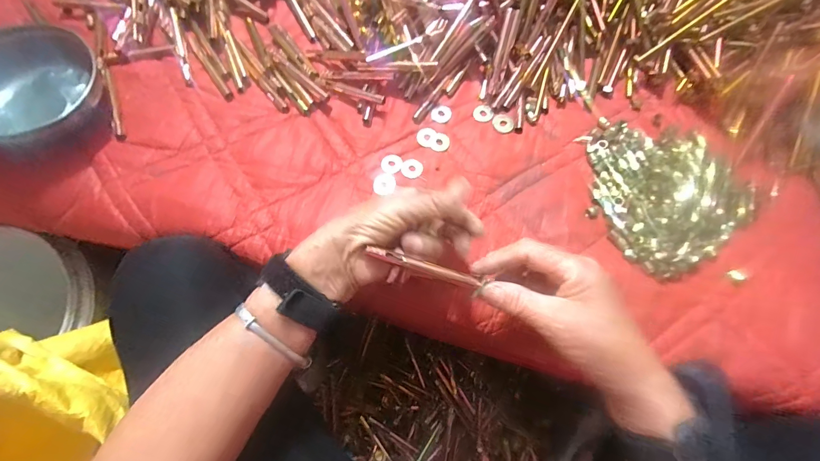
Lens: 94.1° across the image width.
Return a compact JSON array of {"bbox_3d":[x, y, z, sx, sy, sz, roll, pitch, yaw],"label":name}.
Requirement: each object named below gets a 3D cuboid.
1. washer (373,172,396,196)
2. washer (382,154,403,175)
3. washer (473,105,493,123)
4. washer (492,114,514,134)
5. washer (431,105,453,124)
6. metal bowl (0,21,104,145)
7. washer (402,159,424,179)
[{"bbox_3d":[-0.027,-0.049,0.401,0.023,0.004,0.025,0,72,-1],"label":"washer"},{"bbox_3d":[-0.020,-0.071,0.409,0.022,0.004,0.023,0,72,-1],"label":"washer"},{"bbox_3d":[0.083,-0.133,0.435,0.021,0.004,0.022,0,72,-1],"label":"washer"},{"bbox_3d":[0.104,-0.119,0.424,0.024,0.004,0.021,17,73,4],"label":"washer"},{"bbox_3d":[0.036,-0.132,0.431,0.022,0.004,0.024,0,72,-1],"label":"washer"},{"bbox_3d":[-0.388,-0.142,0.390,0.141,0.045,0.138,38,75,10],"label":"metal bowl"},{"bbox_3d":[0.002,-0.066,0.405,0.021,0.004,0.024,14,72,3],"label":"washer"}]

